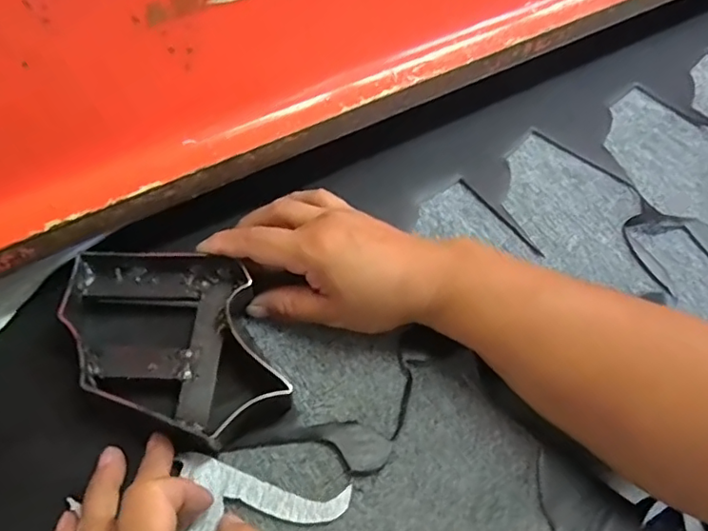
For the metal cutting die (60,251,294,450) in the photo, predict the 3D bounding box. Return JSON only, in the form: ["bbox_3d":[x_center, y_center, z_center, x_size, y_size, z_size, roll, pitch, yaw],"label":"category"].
[{"bbox_3d":[-0.106,0.044,0.341,0.100,0.036,0.133,-24,65,-17],"label":"metal cutting die"}]

